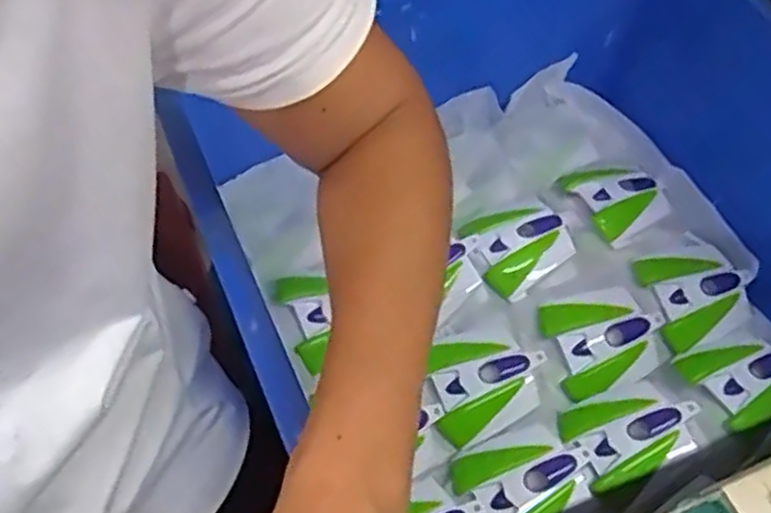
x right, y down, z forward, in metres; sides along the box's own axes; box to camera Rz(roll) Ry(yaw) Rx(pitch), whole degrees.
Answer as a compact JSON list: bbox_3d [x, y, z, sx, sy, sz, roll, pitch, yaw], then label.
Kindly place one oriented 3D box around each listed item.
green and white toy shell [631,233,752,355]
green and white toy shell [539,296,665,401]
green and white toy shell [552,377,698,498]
[{"bbox_3d":[0.282,0.031,0.699,0.092,0.029,0.088,-22,59,-15],"label":"green and white toy shell"},{"bbox_3d":[0.195,0.071,0.669,0.105,0.036,0.091,-17,57,-12],"label":"green and white toy shell"},{"bbox_3d":[0.202,0.142,0.628,0.102,0.032,0.074,-20,58,-14],"label":"green and white toy shell"}]

